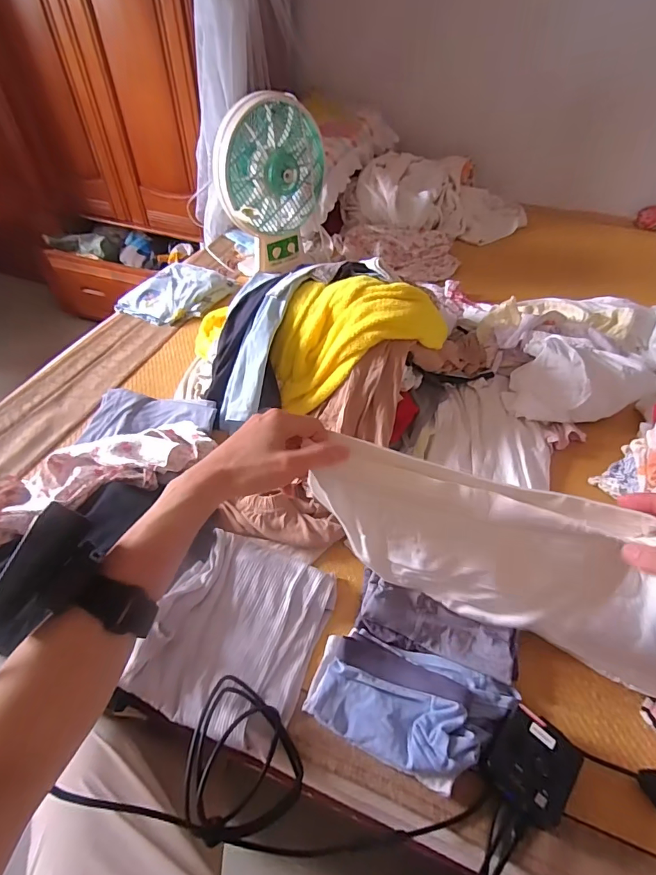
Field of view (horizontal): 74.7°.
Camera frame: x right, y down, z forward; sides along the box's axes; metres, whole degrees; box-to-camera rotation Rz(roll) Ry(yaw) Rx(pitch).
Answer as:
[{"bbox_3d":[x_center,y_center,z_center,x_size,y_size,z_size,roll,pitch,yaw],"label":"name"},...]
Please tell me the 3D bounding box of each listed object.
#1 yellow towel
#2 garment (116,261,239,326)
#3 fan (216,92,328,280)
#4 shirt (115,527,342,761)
[{"bbox_3d":[0.042,-0.186,0.806,0.310,0.191,0.196,-20,52,-18],"label":"yellow towel"},{"bbox_3d":[-0.382,-0.375,1.102,0.209,0.034,0.250,24,52,18],"label":"garment"},{"bbox_3d":[-0.147,-0.612,1.080,0.286,0.365,0.111,-33,57,-27],"label":"fan"},{"bbox_3d":[-0.104,0.240,0.548,0.184,0.035,0.231,17,50,13],"label":"shirt"}]

